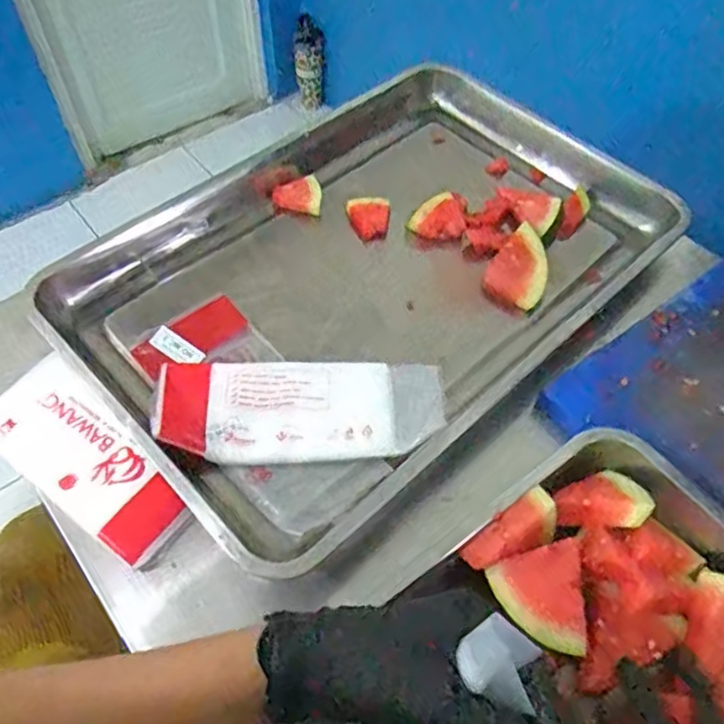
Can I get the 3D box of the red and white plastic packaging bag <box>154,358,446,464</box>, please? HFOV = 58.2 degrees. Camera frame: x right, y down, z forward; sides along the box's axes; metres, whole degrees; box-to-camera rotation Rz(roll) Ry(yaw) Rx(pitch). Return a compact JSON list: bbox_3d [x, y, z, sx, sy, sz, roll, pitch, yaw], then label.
[{"bbox_3d":[-0.054,0.035,0.589,0.257,0.032,0.110,-2,55,-3],"label":"red and white plastic packaging bag"}]

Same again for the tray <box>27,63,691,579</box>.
[{"bbox_3d":[0.029,-0.114,0.697,0.638,0.058,0.411,-38,64,-24],"label":"tray"}]

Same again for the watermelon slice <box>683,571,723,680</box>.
[{"bbox_3d":[0.258,0.187,0.472,0.060,0.021,0.053,-29,62,-19],"label":"watermelon slice"}]

